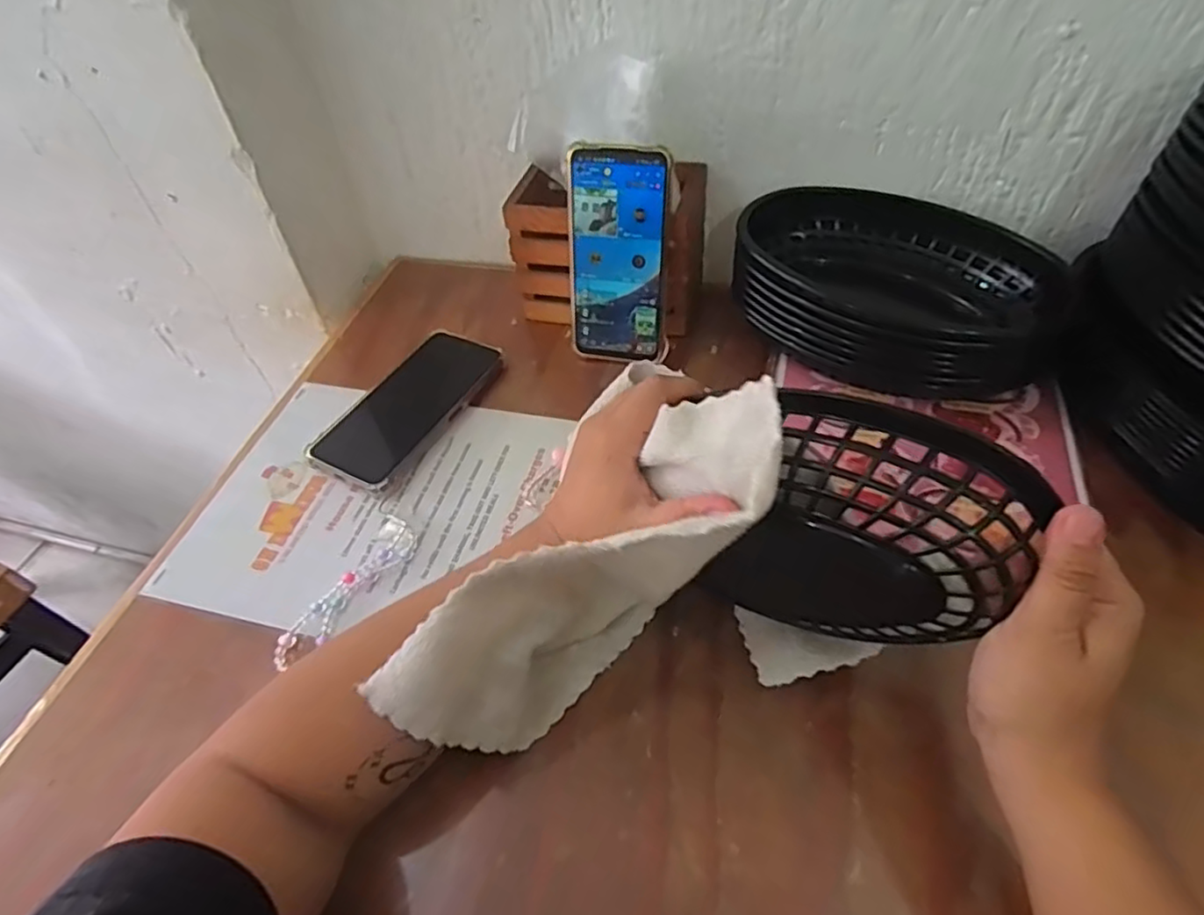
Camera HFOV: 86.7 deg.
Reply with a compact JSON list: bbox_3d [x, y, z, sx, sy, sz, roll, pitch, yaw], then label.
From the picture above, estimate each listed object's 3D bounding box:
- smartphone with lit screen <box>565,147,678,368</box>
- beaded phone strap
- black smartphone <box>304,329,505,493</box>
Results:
[{"bbox_3d":[0.013,-0.149,0.490,0.078,0.159,0.008,8,35,13],"label":"smartphone with lit screen"},{"bbox_3d":[-0.164,0.085,0.414,0.039,0.009,0.112,20,55,21],"label":"beaded phone strap"},{"bbox_3d":[-0.154,-0.043,0.511,0.080,0.018,0.159,20,55,21],"label":"black smartphone"}]

